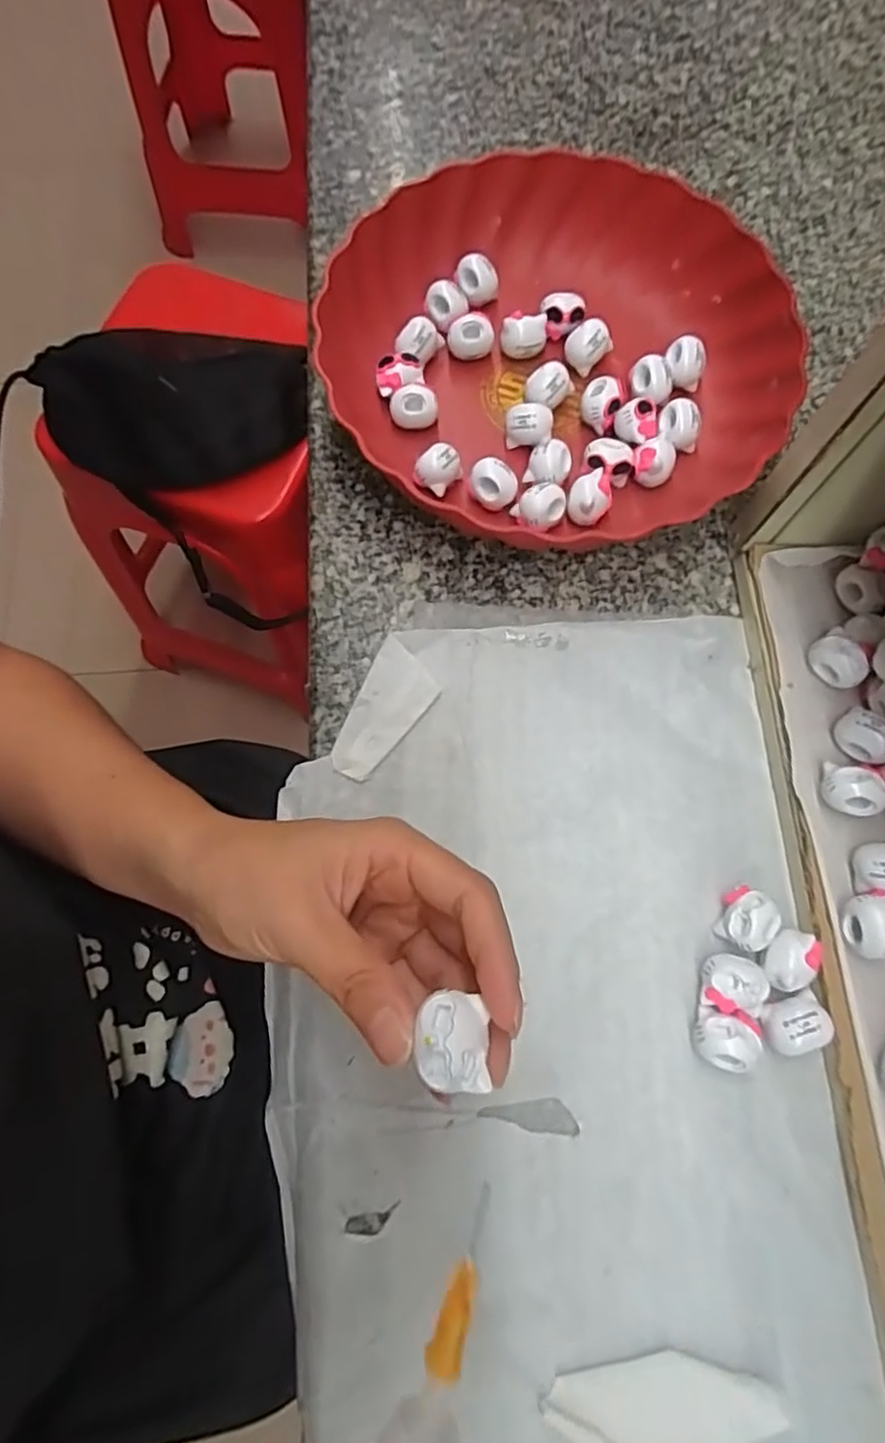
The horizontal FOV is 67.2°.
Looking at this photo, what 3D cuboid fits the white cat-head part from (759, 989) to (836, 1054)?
[{"bbox_3d":[0.145,0.125,0.275,0.024,0.022,0.019,-18,74,-7],"label":"white cat-head part"}]

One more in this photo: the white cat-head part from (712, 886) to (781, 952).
[{"bbox_3d":[0.132,0.085,0.286,0.021,0.018,0.025,19,73,4],"label":"white cat-head part"}]

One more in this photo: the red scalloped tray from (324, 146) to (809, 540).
[{"bbox_3d":[0.060,-0.194,0.356,0.236,0.047,0.227,-39,78,-12],"label":"red scalloped tray"}]

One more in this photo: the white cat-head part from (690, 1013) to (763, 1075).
[{"bbox_3d":[0.114,0.130,0.273,0.024,0.020,0.021,22,73,5],"label":"white cat-head part"}]

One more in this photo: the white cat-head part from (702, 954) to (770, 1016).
[{"bbox_3d":[0.121,0.108,0.278,0.025,0.019,0.021,8,73,1],"label":"white cat-head part"}]

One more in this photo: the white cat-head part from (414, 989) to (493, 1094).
[{"bbox_3d":[0.003,0.087,0.180,0.019,0.007,0.023,1,73,-1],"label":"white cat-head part"}]

